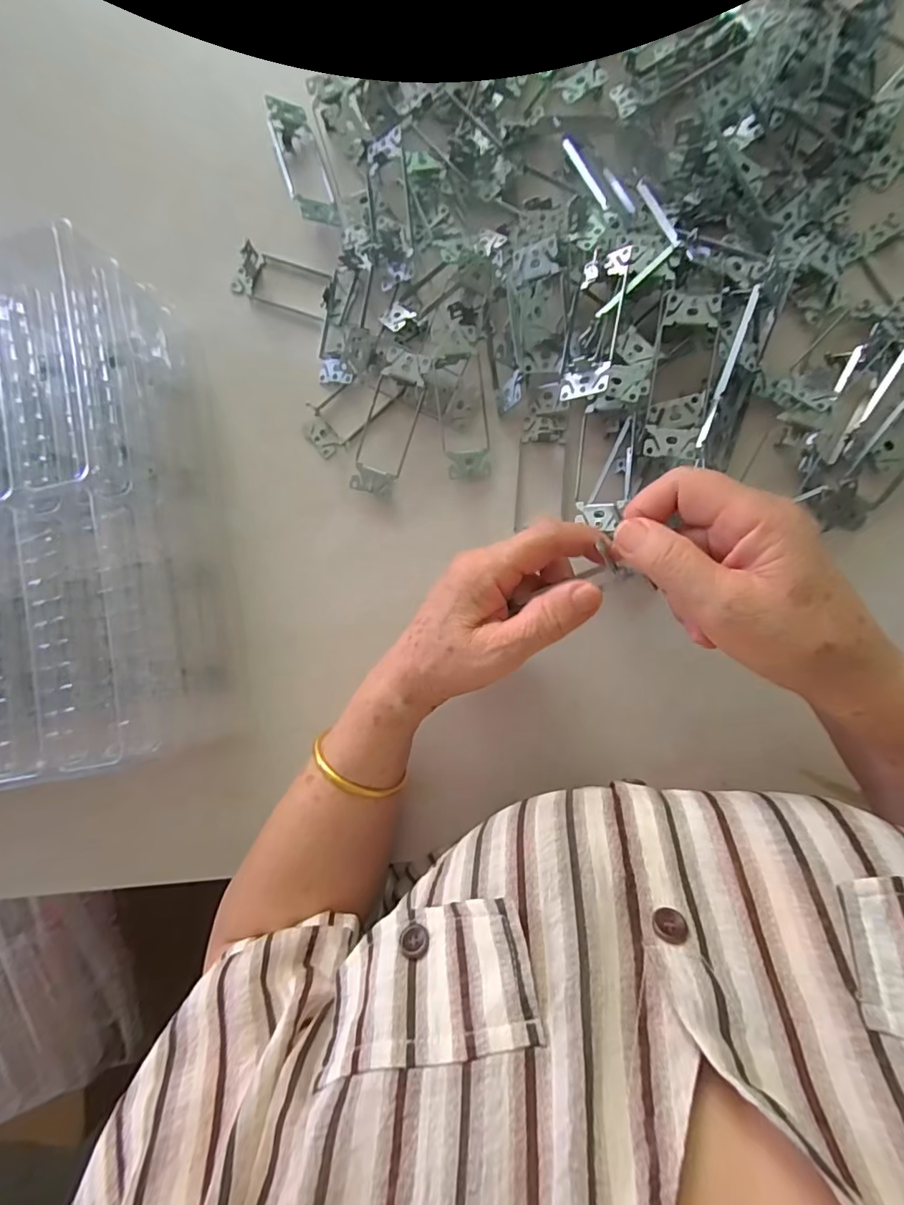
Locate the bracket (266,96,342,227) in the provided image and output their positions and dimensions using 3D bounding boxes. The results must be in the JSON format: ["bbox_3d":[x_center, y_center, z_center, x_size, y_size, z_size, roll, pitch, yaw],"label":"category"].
[{"bbox_3d":[-0.119,-0.348,0.392,0.030,0.024,0.102,-19,87,8],"label":"bracket"}]

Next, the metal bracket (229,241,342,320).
[{"bbox_3d":[-0.134,-0.258,0.397,0.090,0.021,0.040,22,93,8],"label":"metal bracket"}]

